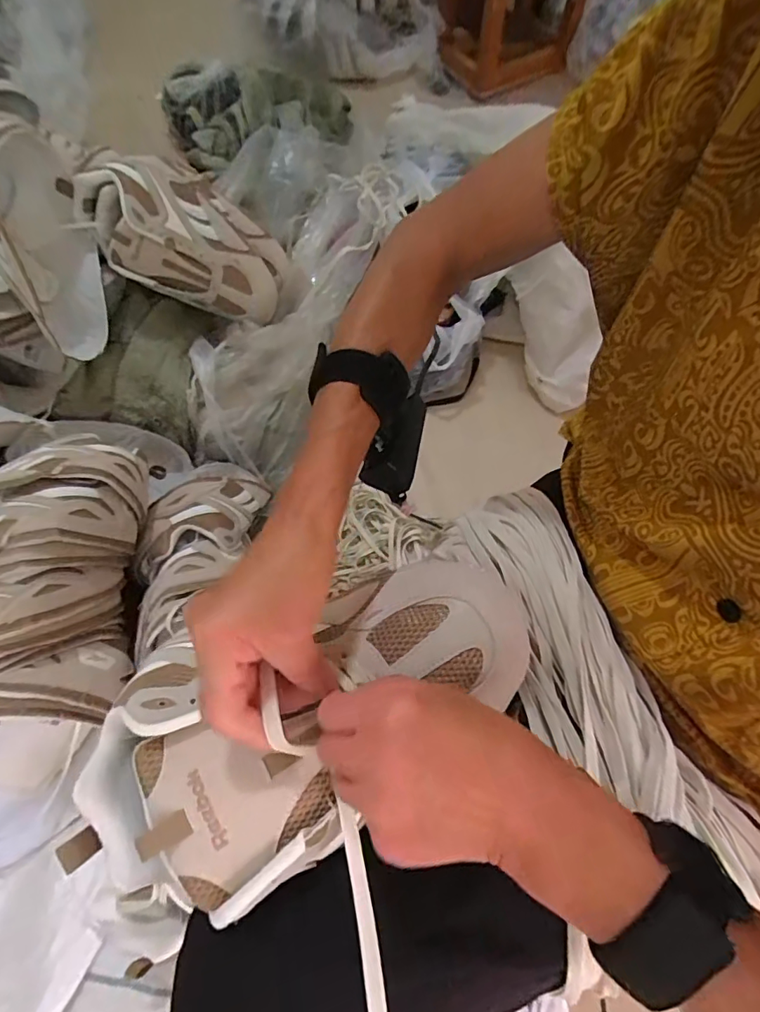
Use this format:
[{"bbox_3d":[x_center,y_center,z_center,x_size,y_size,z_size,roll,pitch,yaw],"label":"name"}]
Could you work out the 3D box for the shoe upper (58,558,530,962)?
[{"bbox_3d":[-0.040,0.112,0.274,0.269,0.052,0.134,-28,68,-13],"label":"shoe upper"}]

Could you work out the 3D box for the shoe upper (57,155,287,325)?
[{"bbox_3d":[-0.278,-0.390,0.694,0.077,0.288,0.168,16,87,50],"label":"shoe upper"}]

